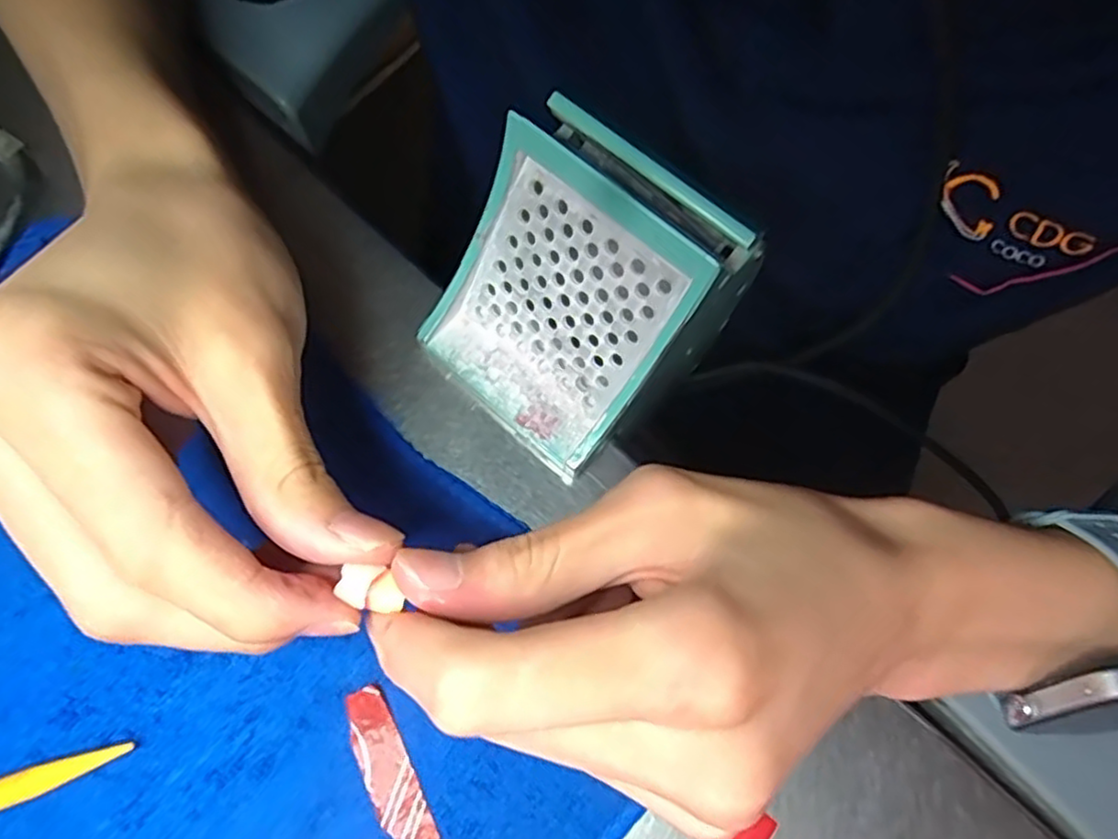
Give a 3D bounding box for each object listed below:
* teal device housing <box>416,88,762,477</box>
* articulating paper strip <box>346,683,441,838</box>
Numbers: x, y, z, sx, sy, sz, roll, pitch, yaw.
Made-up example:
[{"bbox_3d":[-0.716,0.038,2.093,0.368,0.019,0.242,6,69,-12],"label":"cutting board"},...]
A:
[{"bbox_3d":[0.004,-0.040,0.221,0.077,0.066,0.085,40,79,10],"label":"teal device housing"},{"bbox_3d":[-0.050,0.111,0.211,0.015,0.004,0.058,-26,76,-6],"label":"articulating paper strip"}]

